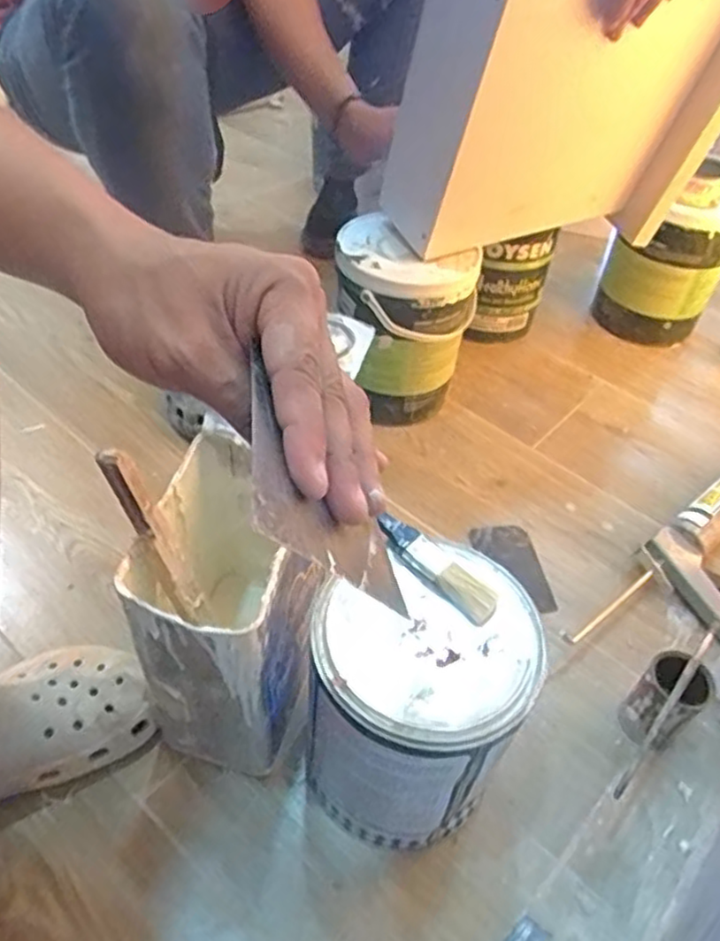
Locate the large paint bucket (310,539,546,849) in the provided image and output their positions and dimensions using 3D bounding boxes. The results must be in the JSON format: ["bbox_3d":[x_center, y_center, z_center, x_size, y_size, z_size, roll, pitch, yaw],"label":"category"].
[{"bbox_3d":[0.043,0.184,0.543,0.150,0.208,0.164,3,46,-3],"label":"large paint bucket"}]

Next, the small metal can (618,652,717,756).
[{"bbox_3d":[0.274,0.207,0.619,0.055,0.095,0.052,3,46,-3],"label":"small metal can"}]

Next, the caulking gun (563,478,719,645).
[{"bbox_3d":[0.430,0.075,0.795,0.493,0.051,0.122,-34,58,-32],"label":"caulking gun"}]

